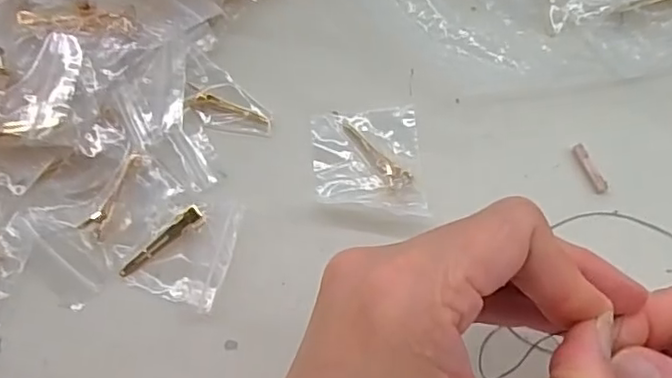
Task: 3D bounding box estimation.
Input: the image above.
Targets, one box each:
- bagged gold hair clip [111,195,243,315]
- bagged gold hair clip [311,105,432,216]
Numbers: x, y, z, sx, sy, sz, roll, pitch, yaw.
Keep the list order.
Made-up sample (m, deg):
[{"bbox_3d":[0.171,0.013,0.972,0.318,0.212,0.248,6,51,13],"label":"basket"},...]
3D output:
[{"bbox_3d":[-0.069,0.023,0.273,0.049,0.008,0.046,18,72,7],"label":"bagged gold hair clip"},{"bbox_3d":[0.014,-0.013,0.290,0.049,0.004,0.053,-4,71,0],"label":"bagged gold hair clip"}]

